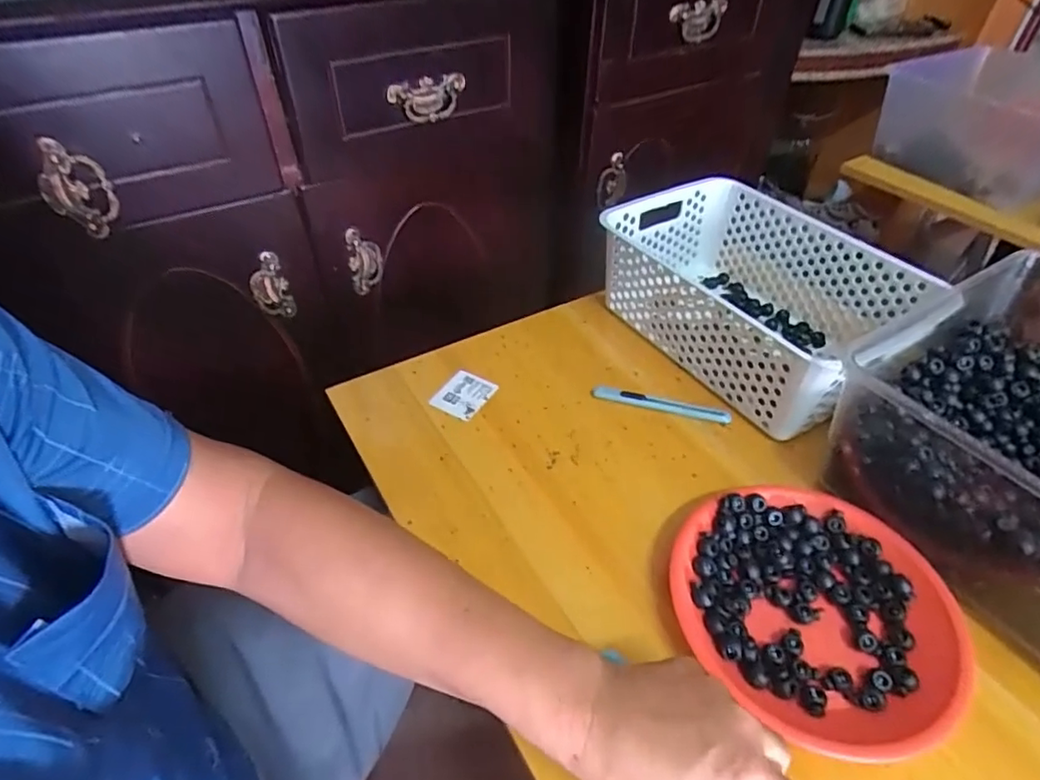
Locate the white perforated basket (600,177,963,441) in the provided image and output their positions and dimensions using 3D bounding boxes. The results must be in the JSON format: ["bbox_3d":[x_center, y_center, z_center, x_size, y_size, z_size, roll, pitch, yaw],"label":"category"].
[{"bbox_3d":[0.245,-0.099,0.629,0.205,0.120,0.286,-24,49,-24],"label":"white perforated basket"}]

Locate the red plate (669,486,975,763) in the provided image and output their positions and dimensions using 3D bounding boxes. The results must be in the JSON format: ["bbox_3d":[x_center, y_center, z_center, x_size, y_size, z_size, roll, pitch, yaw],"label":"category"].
[{"bbox_3d":[0.212,0.152,0.424,0.181,0.029,0.187,1,44,-1],"label":"red plate"}]

